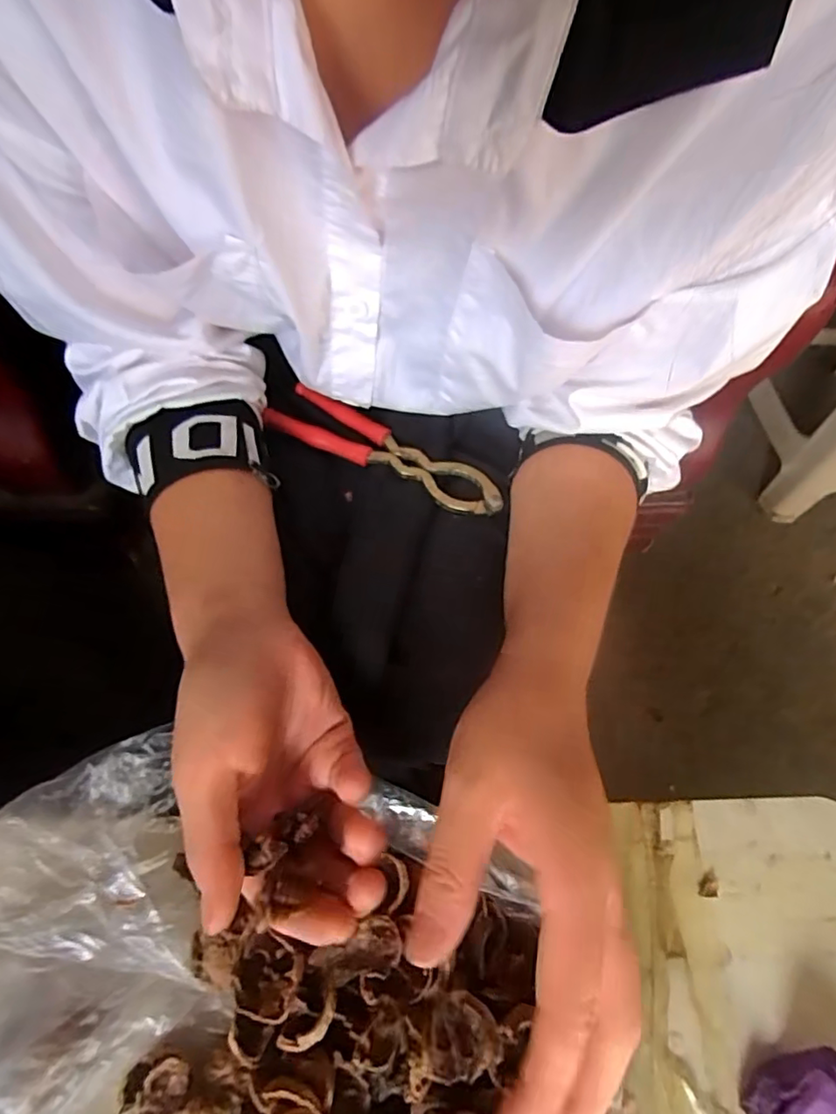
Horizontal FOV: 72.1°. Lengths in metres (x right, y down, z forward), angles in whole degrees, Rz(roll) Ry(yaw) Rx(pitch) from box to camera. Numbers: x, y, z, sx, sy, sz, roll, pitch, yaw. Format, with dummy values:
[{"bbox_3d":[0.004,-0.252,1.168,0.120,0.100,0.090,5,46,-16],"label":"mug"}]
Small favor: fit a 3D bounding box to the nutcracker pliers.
[{"bbox_3d":[-0.022,-0.068,0.376,0.163,0.013,0.043,29,61,11],"label":"nutcracker pliers"}]

